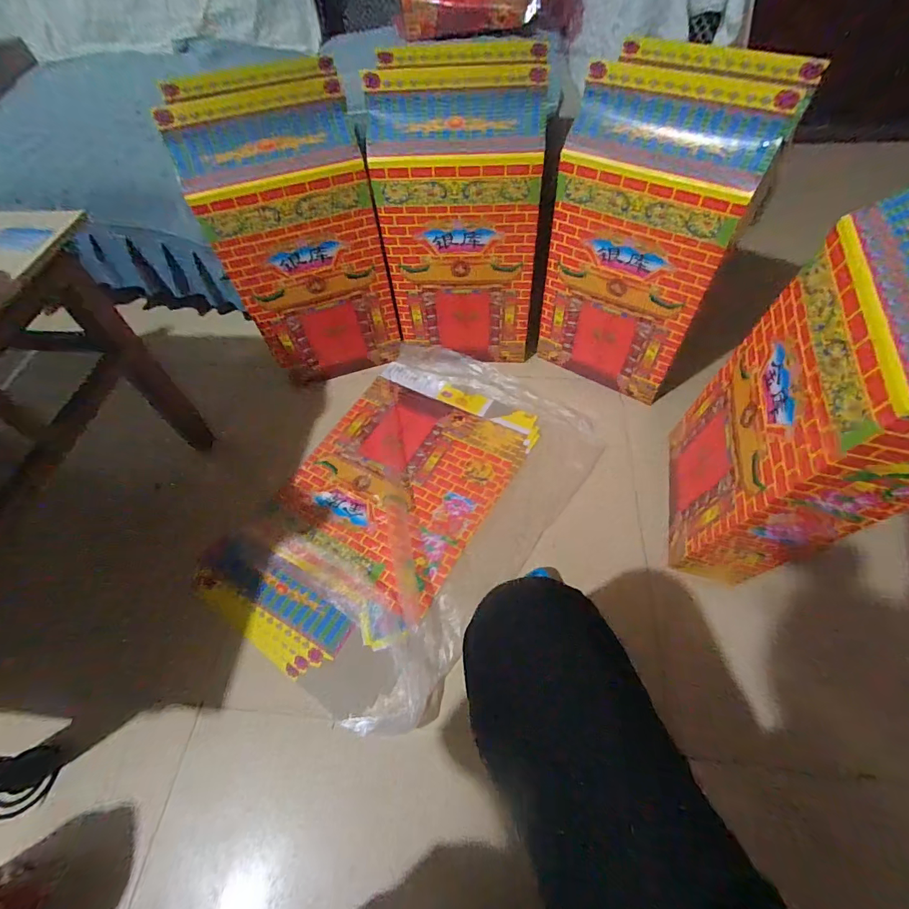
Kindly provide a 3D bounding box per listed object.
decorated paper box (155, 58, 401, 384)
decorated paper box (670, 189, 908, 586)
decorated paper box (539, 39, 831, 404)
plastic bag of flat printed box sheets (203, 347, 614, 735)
[{"bbox_3d":[-0.334,-0.454,0.980,0.324,0.589,0.213,-15,58,-9],"label":"decorated paper box"},{"bbox_3d":[0.482,-0.056,0.611,0.130,0.557,0.306,9,60,10],"label":"decorated paper box"},{"bbox_3d":[0.383,-0.410,0.907,0.333,0.604,0.209,33,63,20],"label":"decorated paper box"},{"bbox_3d":[-0.097,0.084,0.947,0.572,0.050,0.811,30,65,20],"label":"plastic bag of flat printed box sheets"}]

